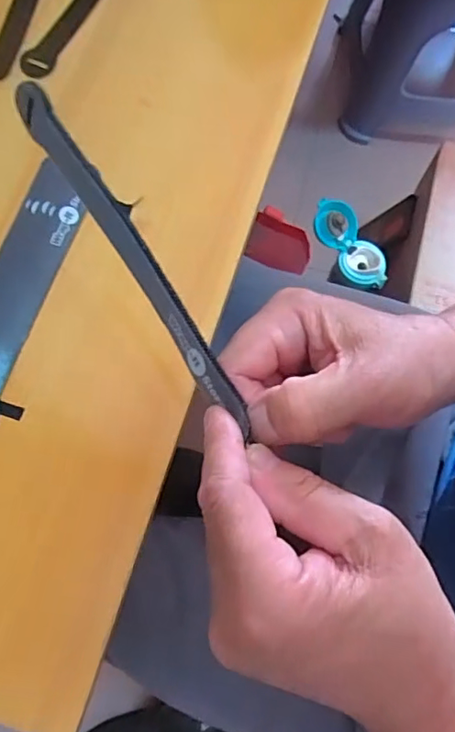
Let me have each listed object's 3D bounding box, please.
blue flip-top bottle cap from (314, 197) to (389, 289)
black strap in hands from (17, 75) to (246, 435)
[{"bbox_3d":[0.158,-0.155,0.707,0.053,0.033,0.126,-35,92,-12],"label":"blue flip-top bottle cap"},{"bbox_3d":[-0.045,-0.055,0.253,0.013,0.019,0.188,-32,81,-11],"label":"black strap in hands"}]

